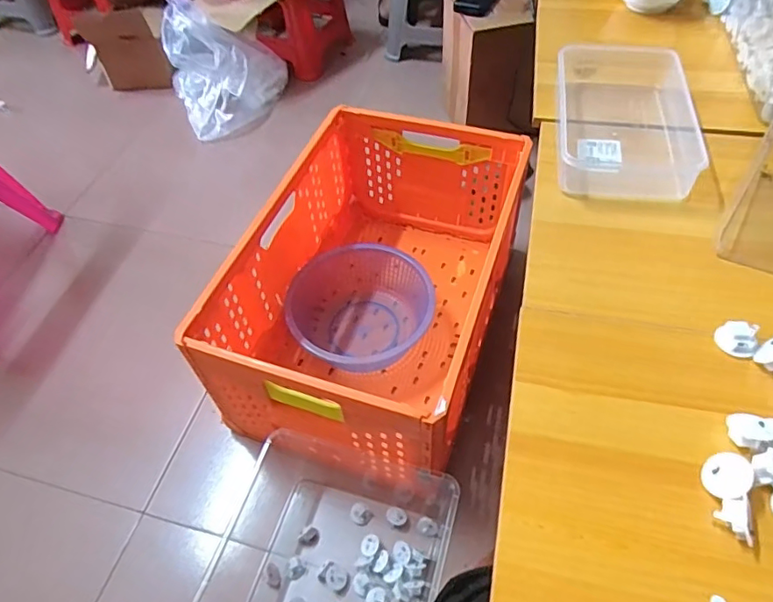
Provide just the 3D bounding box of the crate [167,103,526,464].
[{"bbox_3d":[-0.010,-0.034,1.001,0.399,0.305,0.616,13,55,15],"label":"crate"}]

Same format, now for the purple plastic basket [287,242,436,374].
[{"bbox_3d":[-0.053,0.006,1.090,0.266,0.127,0.260,-2,52,3],"label":"purple plastic basket"}]

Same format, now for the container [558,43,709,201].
[{"bbox_3d":[0.280,-0.218,0.643,0.156,0.052,0.242,5,53,9],"label":"container"}]

